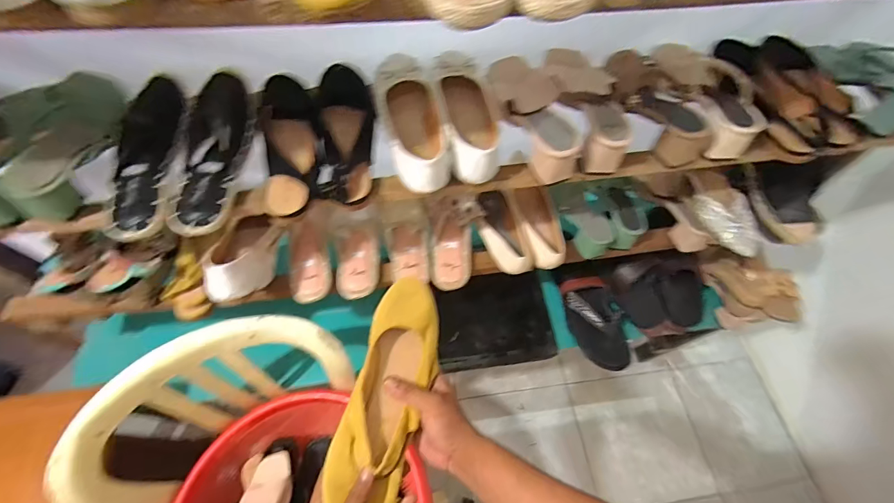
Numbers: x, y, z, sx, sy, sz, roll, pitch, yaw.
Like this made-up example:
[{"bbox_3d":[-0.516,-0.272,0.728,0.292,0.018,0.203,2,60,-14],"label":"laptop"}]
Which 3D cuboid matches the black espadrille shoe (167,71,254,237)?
[{"bbox_3d":[-0.306,-0.133,0.502,0.085,0.050,0.232,2,74,-1],"label":"black espadrille shoe"}]

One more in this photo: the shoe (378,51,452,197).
[{"bbox_3d":[-0.050,-0.178,0.547,0.083,0.057,0.223,-10,62,-7],"label":"shoe"}]

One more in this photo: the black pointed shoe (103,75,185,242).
[{"bbox_3d":[-0.386,-0.127,0.493,0.080,0.054,0.226,-2,61,-3],"label":"black pointed shoe"}]

